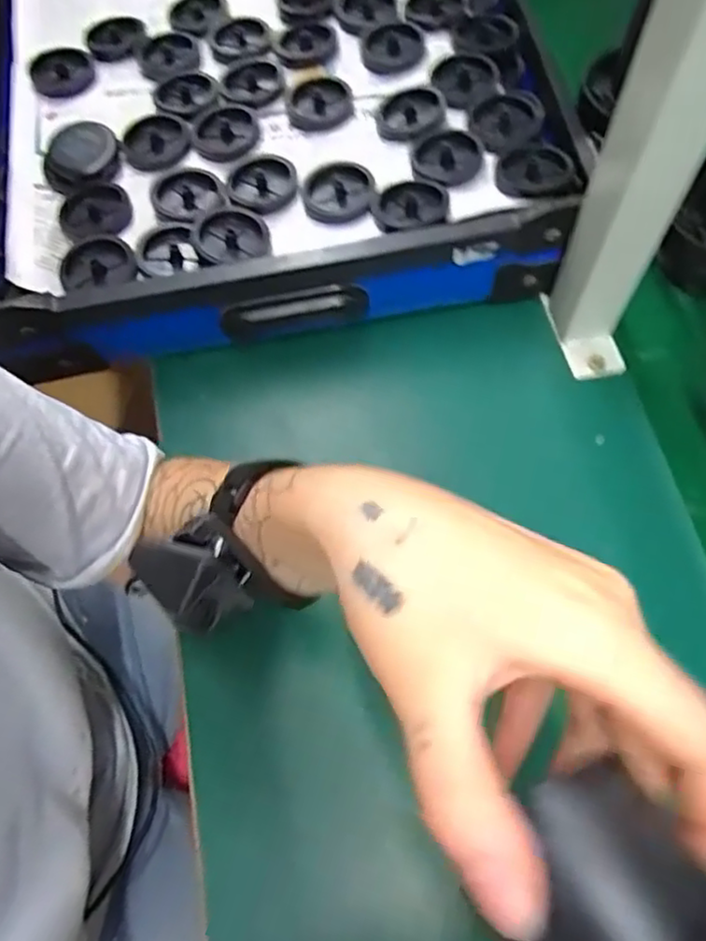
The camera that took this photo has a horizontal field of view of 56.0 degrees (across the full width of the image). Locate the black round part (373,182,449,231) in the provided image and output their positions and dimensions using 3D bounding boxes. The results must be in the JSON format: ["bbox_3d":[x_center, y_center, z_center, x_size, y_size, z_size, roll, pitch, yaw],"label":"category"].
[{"bbox_3d":[0.041,-0.185,0.464,0.050,0.009,0.050,-1,67,3],"label":"black round part"}]

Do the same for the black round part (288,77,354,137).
[{"bbox_3d":[-0.026,-0.287,0.522,0.051,0.010,0.052,-1,67,3],"label":"black round part"}]

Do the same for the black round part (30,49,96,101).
[{"bbox_3d":[-0.241,-0.330,0.551,0.050,0.013,0.050,-1,67,3],"label":"black round part"}]

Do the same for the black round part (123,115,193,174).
[{"bbox_3d":[-0.152,-0.251,0.514,0.050,0.013,0.052,-1,67,3],"label":"black round part"}]

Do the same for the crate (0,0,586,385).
[{"bbox_3d":[-0.085,-0.384,0.577,0.446,0.079,0.594,-8,67,0],"label":"crate"}]

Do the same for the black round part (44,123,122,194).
[{"bbox_3d":[-0.204,-0.236,0.498,0.051,0.024,0.051,-1,67,3],"label":"black round part"}]

